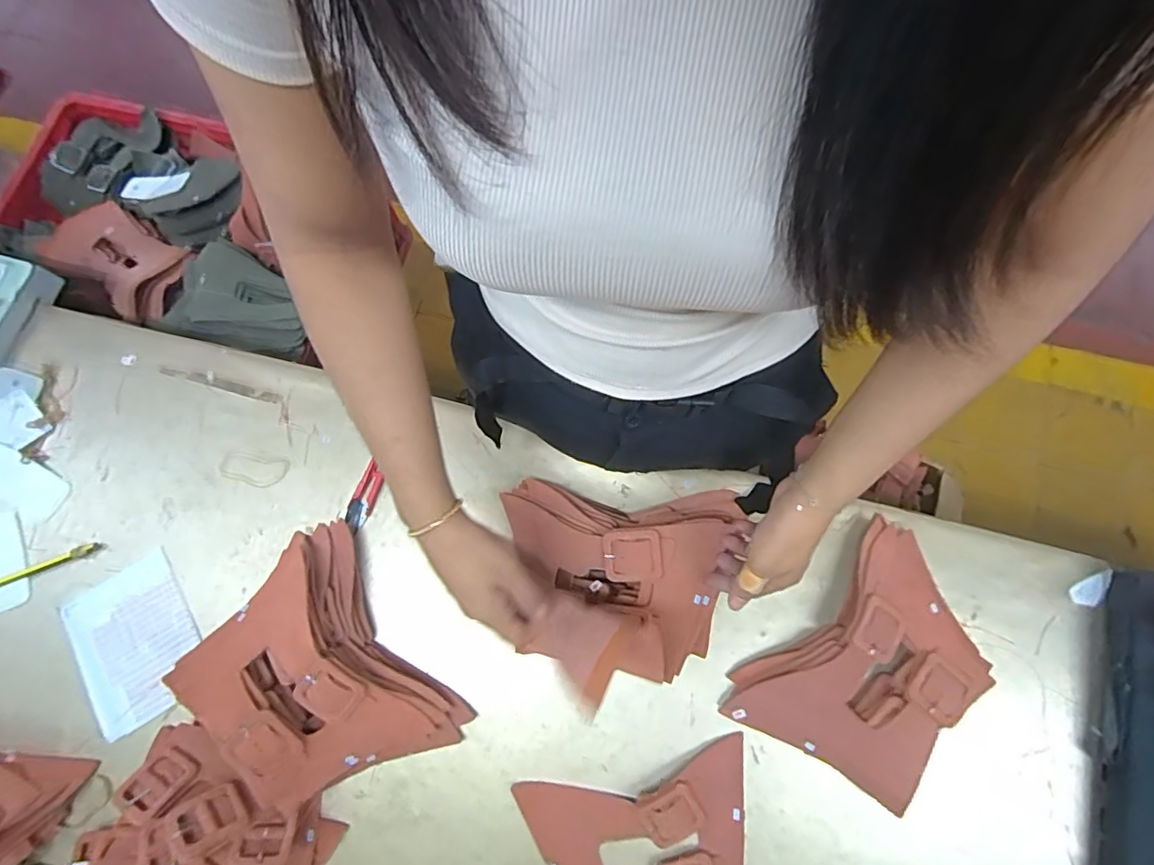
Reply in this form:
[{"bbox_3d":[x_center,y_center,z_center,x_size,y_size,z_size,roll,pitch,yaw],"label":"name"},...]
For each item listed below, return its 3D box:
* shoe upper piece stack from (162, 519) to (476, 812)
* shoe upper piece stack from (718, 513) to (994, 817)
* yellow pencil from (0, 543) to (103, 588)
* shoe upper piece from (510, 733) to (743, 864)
[{"bbox_3d":[-0.247,0.224,0.504,0.168,0.077,0.240,-37,78,-8],"label":"shoe upper piece stack"},{"bbox_3d":[0.283,0.220,0.514,0.161,0.042,0.241,42,80,11],"label":"shoe upper piece stack"},{"bbox_3d":[-0.557,0.141,0.558,0.119,0.007,0.011,-24,76,-5],"label":"yellow pencil"},{"bbox_3d":[0.062,0.373,0.488,0.206,0.029,0.128,-13,75,-2],"label":"shoe upper piece"}]

